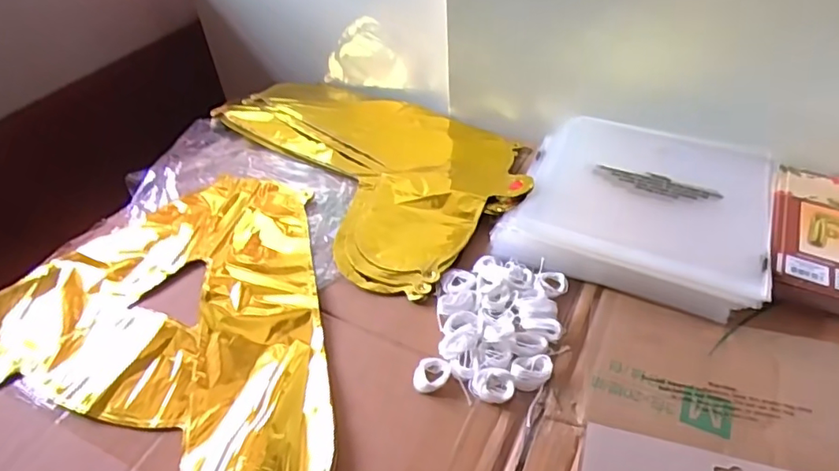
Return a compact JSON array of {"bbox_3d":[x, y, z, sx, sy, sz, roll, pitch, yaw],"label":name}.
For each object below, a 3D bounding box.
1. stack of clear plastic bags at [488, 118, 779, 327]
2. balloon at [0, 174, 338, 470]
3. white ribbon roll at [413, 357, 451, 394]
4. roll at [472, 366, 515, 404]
[{"bbox_3d":[0.213,-0.035,0.550,0.221,0.034,0.228,15,47,20],"label":"stack of clear plastic bags"},{"bbox_3d":[-0.216,0.058,0.499,0.403,0.017,0.343,14,46,18],"label":"balloon"},{"bbox_3d":[0.009,0.108,0.435,0.024,0.009,0.030,17,48,22],"label":"white ribbon roll"},{"bbox_3d":[0.055,0.112,0.424,0.029,0.011,0.027,-2,43,2],"label":"roll"}]

